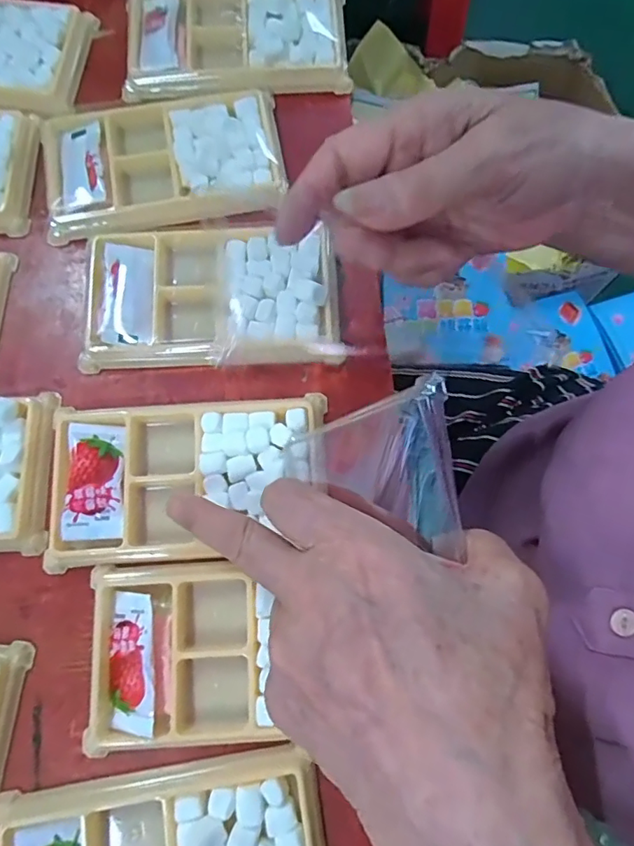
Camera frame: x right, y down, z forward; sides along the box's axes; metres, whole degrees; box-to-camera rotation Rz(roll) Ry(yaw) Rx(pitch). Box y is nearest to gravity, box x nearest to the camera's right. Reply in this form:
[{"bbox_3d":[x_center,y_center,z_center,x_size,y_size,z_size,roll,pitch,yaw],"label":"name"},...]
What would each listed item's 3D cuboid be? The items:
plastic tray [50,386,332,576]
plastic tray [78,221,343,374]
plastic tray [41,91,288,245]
[{"bbox_3d":[-0.062,0.026,0.256,0.127,0.015,0.077,-3,75,-1],"label":"plastic tray"},{"bbox_3d":[-0.055,-0.070,0.281,0.129,0.019,0.077,-3,75,-1],"label":"plastic tray"},{"bbox_3d":[-0.087,-0.149,0.301,0.132,0.013,0.077,-11,76,-3],"label":"plastic tray"}]

